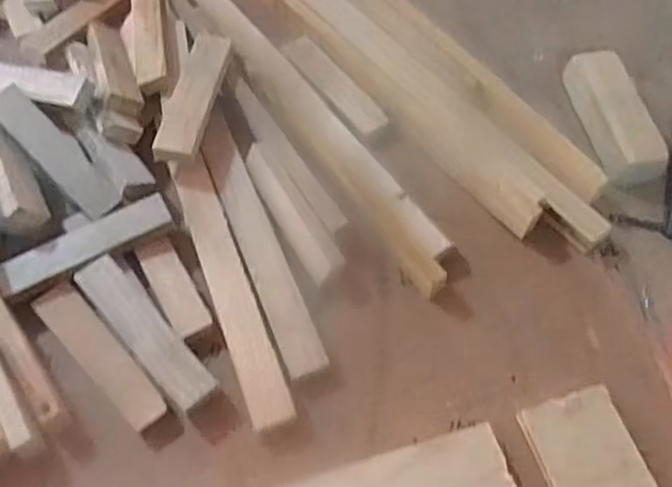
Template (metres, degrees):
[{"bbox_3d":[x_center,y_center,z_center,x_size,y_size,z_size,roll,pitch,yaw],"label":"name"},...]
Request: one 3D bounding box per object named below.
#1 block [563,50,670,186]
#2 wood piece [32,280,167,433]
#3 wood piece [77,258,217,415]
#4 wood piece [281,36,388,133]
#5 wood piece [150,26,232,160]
[{"bbox_3d":[0.299,-0.133,0.683,0.065,0.043,0.178,-7,61,-7],"label":"block"},{"bbox_3d":[-0.203,0.099,0.550,0.034,0.022,0.155,-37,68,-21],"label":"wood piece"},{"bbox_3d":[-0.163,0.076,0.545,0.034,0.019,0.162,-38,68,-22],"label":"wood piece"},{"bbox_3d":[-0.004,-0.184,0.720,0.037,0.008,0.167,-33,67,-20],"label":"wood piece"},{"bbox_3d":[-0.140,-0.151,0.646,0.044,0.027,0.165,9,61,3],"label":"wood piece"}]

